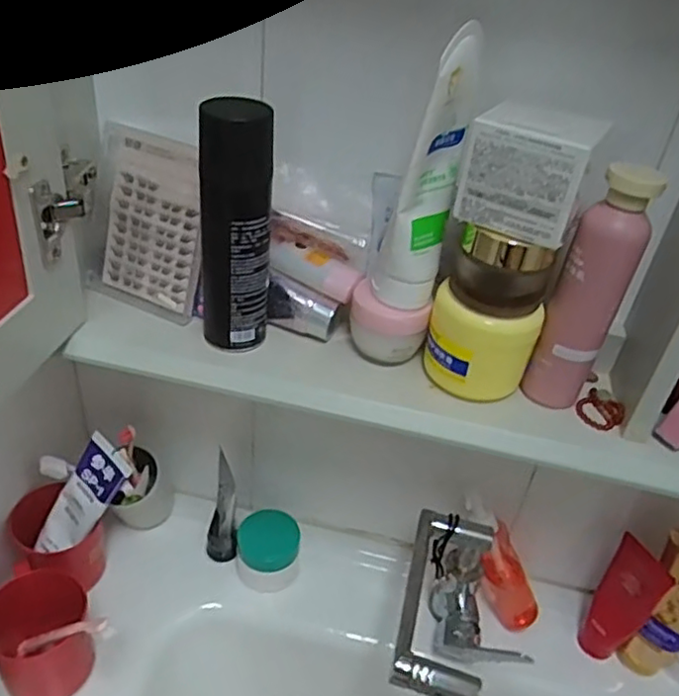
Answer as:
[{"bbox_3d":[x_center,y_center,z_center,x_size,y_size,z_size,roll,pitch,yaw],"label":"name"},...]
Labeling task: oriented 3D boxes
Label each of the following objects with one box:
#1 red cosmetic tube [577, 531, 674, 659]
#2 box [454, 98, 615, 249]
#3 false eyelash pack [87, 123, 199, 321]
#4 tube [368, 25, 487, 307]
[{"bbox_3d":[0.286,0.257,0.660,0.053,0.168,0.029,35,45,31],"label":"red cosmetic tube"},{"bbox_3d":[0.125,-0.121,0.431,0.076,0.067,0.075,22,39,18],"label":"box"},{"bbox_3d":[-0.155,-0.103,0.538,0.102,0.142,0.011,18,15,16],"label":"false eyelash pack"},{"bbox_3d":[0.061,-0.117,0.450,0.047,0.186,0.058,12,37,6],"label":"tube"}]

